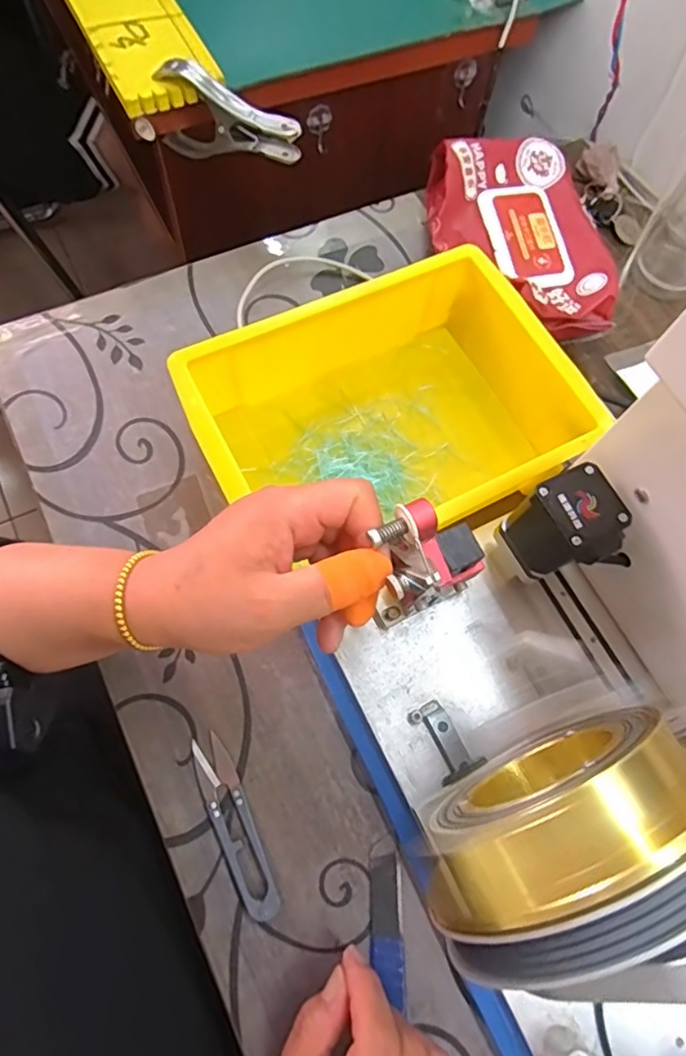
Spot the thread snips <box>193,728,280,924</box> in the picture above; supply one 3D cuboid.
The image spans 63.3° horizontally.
[{"bbox_3d":[-0.064,0.173,0.325,0.023,0.010,0.101,-23,72,-11],"label":"thread snips"}]

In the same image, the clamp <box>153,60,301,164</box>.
[{"bbox_3d":[-0.090,-0.329,0.455,0.115,0.063,0.028,24,69,6],"label":"clamp"}]

